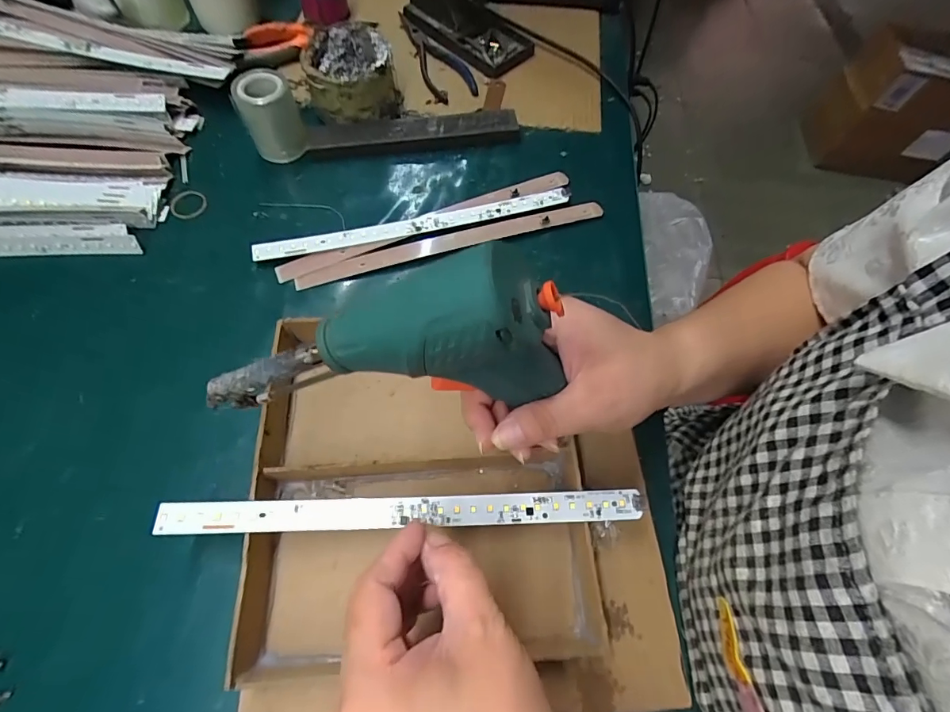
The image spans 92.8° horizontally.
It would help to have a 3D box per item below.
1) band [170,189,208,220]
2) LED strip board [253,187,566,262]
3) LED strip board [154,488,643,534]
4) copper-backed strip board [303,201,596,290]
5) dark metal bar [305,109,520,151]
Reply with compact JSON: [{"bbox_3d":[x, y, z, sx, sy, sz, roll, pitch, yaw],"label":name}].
[{"bbox_3d":[-0.266,-0.142,0.419,0.033,0.004,0.037,-35,69,-17],"label":"band"},{"bbox_3d":[-0.050,-0.119,0.404,0.282,0.006,0.020,-14,75,-7],"label":"LED strip board"},{"bbox_3d":[-0.042,0.093,0.272,0.280,0.007,0.018,-1,64,-2],"label":"LED strip board"},{"bbox_3d":[-0.017,-0.103,0.402,0.277,0.005,0.019,-16,65,-9],"label":"copper-backed strip board"},{"bbox_3d":[-0.059,-0.226,0.456,0.207,0.020,0.034,-8,64,-5],"label":"dark metal bar"}]

